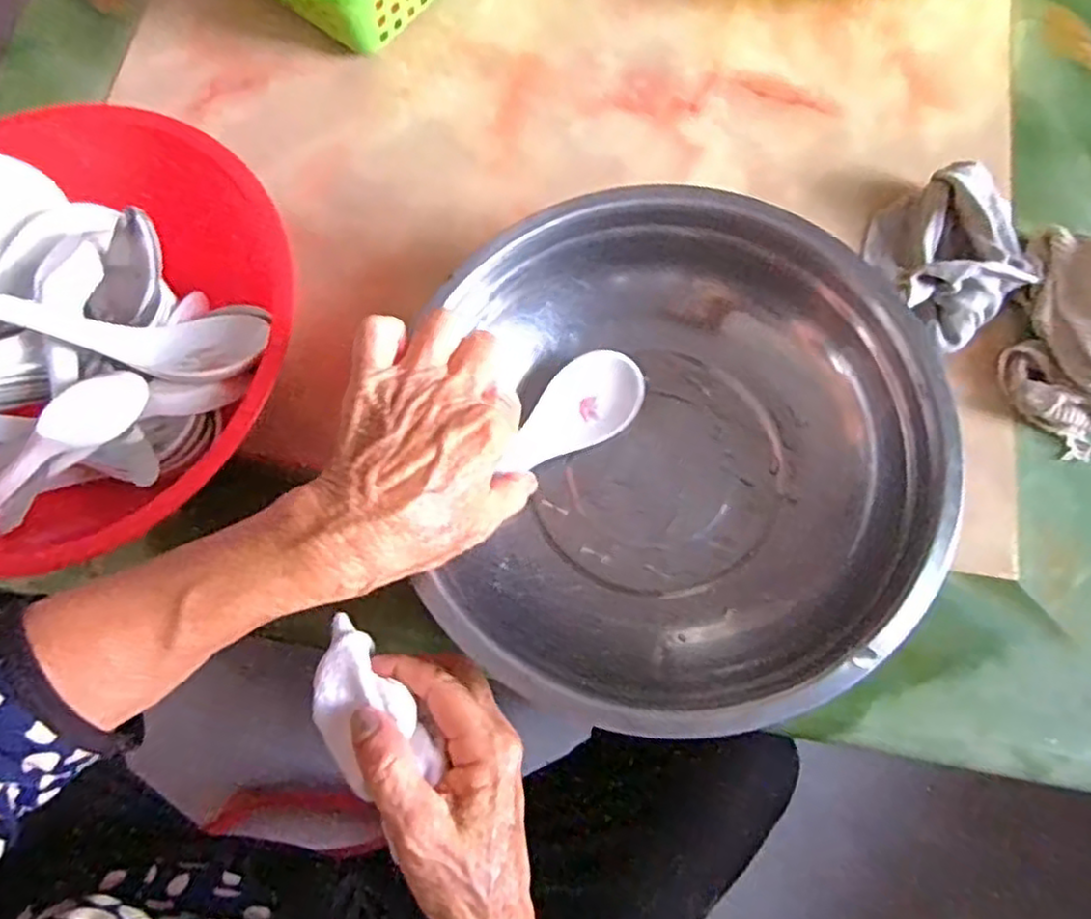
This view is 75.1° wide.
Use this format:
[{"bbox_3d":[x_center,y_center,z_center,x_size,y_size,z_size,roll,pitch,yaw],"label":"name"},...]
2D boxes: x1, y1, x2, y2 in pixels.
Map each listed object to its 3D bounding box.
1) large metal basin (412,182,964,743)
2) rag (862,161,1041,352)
[{"bbox_3d":[0.069,-0.002,0.369,0.236,0.083,0.259,-1,74,2],"label":"large metal basin"},{"bbox_3d":[0.230,-0.120,0.400,0.083,0.035,0.087,-37,76,-8],"label":"rag"}]

